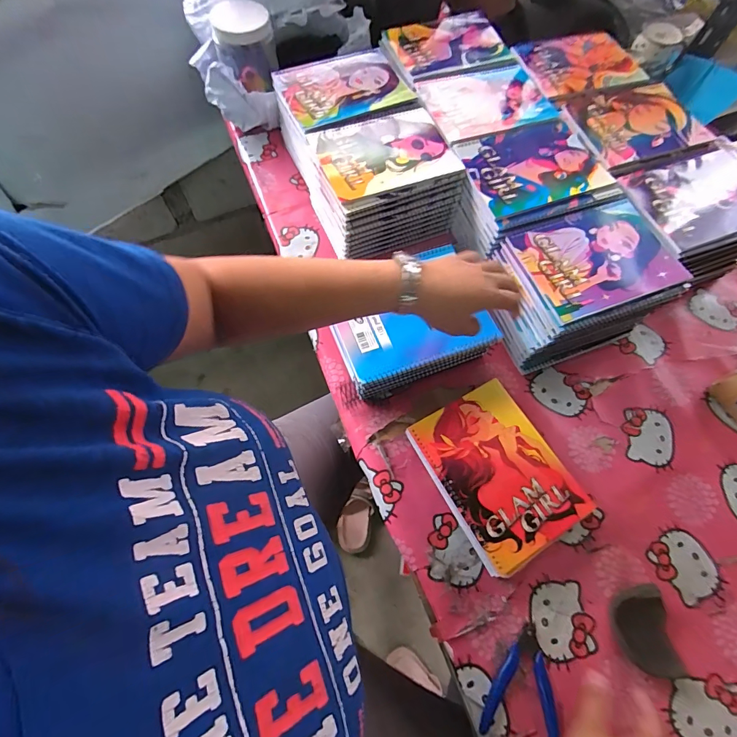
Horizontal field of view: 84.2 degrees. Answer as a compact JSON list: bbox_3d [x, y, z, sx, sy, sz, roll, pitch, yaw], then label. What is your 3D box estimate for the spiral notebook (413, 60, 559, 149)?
[{"bbox_3d":[0.190,-0.449,0.683,0.200,0.008,0.163,-21,69,-11],"label":"spiral notebook"}]

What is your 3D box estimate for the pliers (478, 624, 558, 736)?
[{"bbox_3d":[0.173,0.348,0.451,0.081,0.011,0.108,17,67,5],"label":"pliers"}]

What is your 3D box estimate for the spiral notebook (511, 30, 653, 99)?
[{"bbox_3d":[0.377,-0.549,0.726,0.199,0.012,0.154,-13,68,-8],"label":"spiral notebook"}]

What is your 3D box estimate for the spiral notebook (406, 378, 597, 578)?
[{"bbox_3d":[0.164,0.135,0.528,0.152,0.036,0.204,-26,70,-13],"label":"spiral notebook"}]

